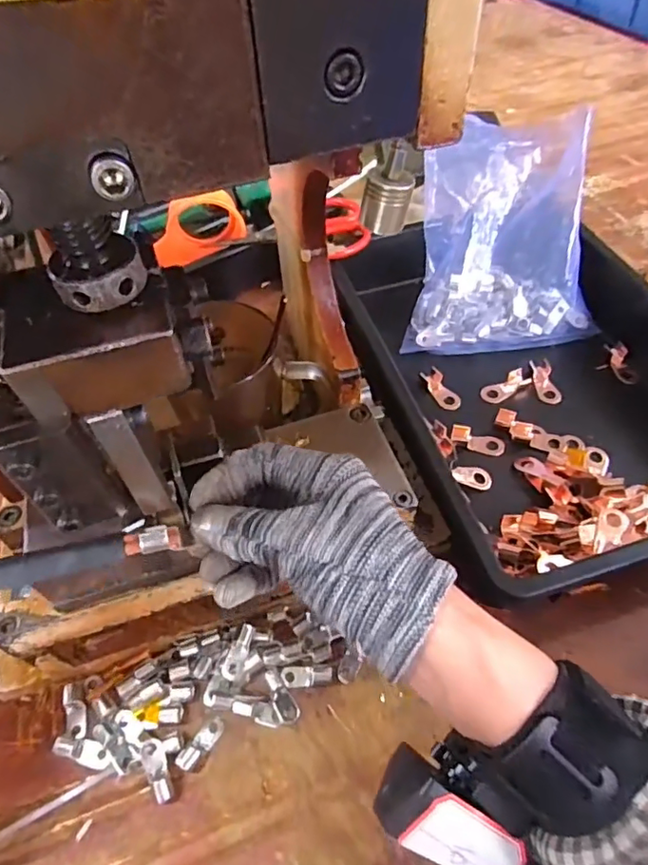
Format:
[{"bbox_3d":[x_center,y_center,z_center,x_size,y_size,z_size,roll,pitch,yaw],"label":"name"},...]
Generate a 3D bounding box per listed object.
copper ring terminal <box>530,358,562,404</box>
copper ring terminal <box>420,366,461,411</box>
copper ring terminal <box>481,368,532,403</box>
[{"bbox_3d":[0.192,-0.043,0.474,0.021,0.008,0.042,-9,69,-4],"label":"copper ring terminal"},{"bbox_3d":[0.103,-0.038,0.474,0.020,0.007,0.044,-25,55,-15],"label":"copper ring terminal"},{"bbox_3d":[0.158,-0.041,0.472,0.045,0.007,0.019,-23,55,-14],"label":"copper ring terminal"}]

